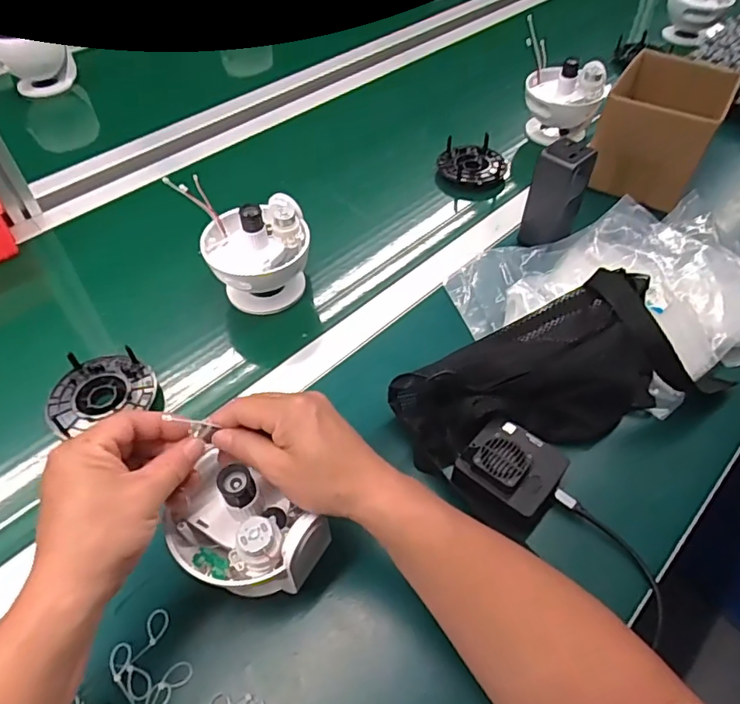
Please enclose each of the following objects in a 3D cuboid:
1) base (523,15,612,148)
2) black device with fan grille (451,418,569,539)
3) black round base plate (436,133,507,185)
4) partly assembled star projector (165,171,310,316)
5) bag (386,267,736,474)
[{"bbox_3d":[0.281,-0.392,0.806,0.104,0.122,0.115,3,53,2],"label":"base"},{"bbox_3d":[0.126,0.107,0.480,0.081,0.054,0.082,-38,62,-25],"label":"black device with fan grille"},{"bbox_3d":[0.146,-0.272,0.792,0.092,0.041,0.088,0,53,0],"label":"black round base plate"},{"bbox_3d":[-0.137,-0.123,0.635,0.112,0.128,0.137,-22,56,-16],"label":"partly assembled star projector"},{"bbox_3d":[0.173,0.011,0.517,0.308,0.098,0.130,-15,55,-11],"label":"bag"}]

